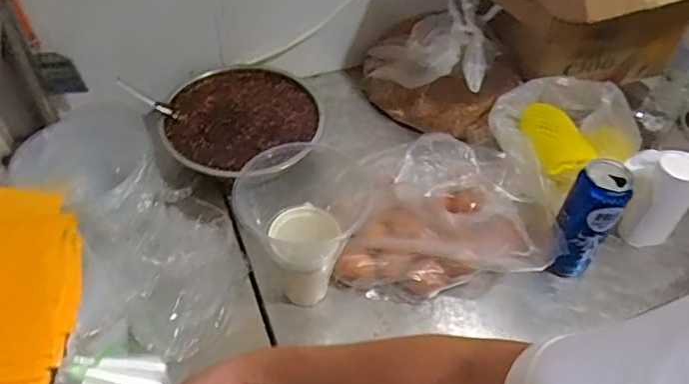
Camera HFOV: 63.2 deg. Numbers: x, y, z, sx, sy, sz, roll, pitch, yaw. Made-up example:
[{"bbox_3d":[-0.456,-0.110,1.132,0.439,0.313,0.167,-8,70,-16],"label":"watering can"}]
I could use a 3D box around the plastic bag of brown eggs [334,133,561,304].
[{"bbox_3d":[0.137,0.035,0.740,0.255,0.119,0.197,13,50,7],"label":"plastic bag of brown eggs"}]

